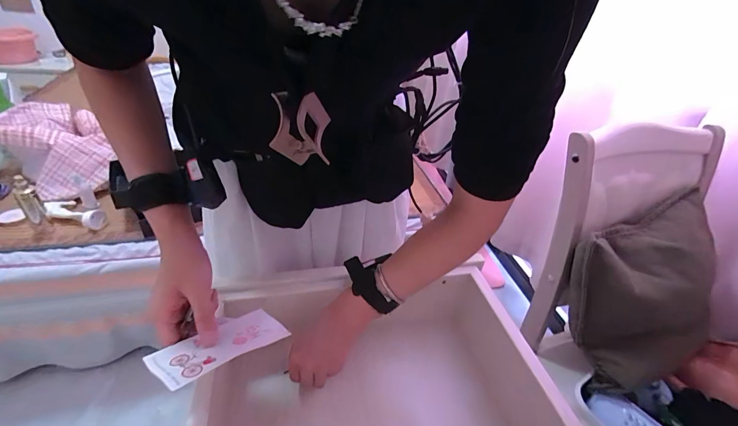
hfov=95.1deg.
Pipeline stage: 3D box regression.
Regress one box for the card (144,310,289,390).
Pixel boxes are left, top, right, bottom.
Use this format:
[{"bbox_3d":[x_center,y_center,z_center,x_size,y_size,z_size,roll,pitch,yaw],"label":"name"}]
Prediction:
[{"bbox_3d":[-0.151,0.134,0.348,0.058,0.006,0.125,21,20,35],"label":"card"}]

